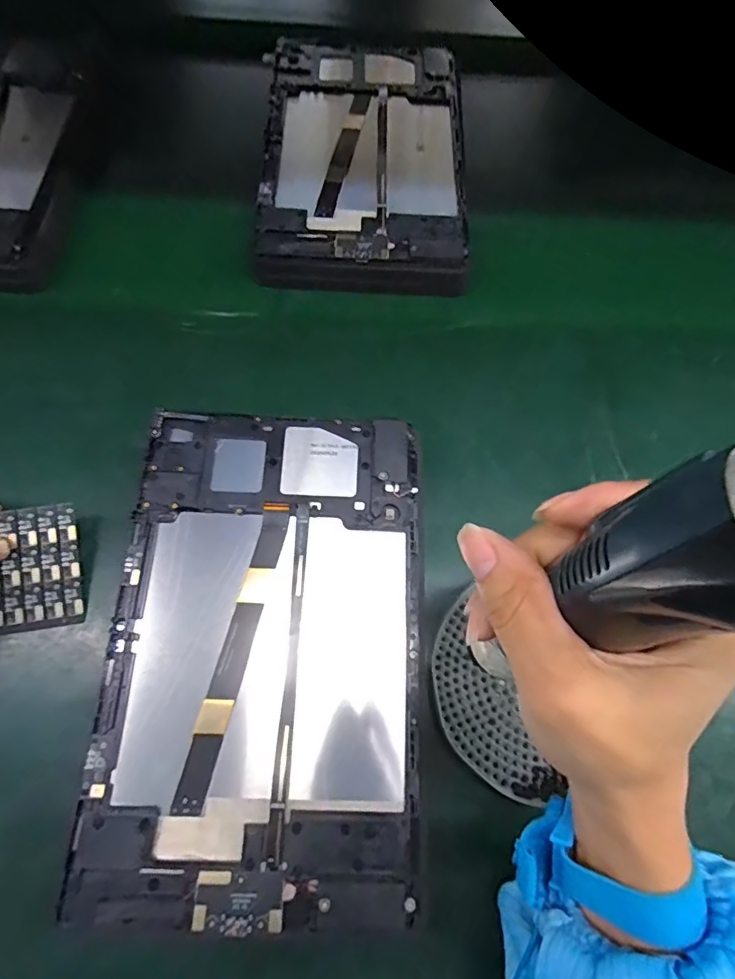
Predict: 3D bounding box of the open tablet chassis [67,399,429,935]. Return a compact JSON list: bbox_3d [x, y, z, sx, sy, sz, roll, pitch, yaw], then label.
[{"bbox_3d":[-0.049,0.073,0.262,0.149,0.011,0.231,3,69,-1],"label":"open tablet chassis"}]

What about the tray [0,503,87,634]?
[{"bbox_3d":[-0.205,0.045,0.277,0.100,0.004,0.064,-6,87,-7],"label":"tray"}]

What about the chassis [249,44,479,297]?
[{"bbox_3d":[-0.003,-0.264,0.402,0.150,0.012,0.266,0,71,-1],"label":"chassis"}]

